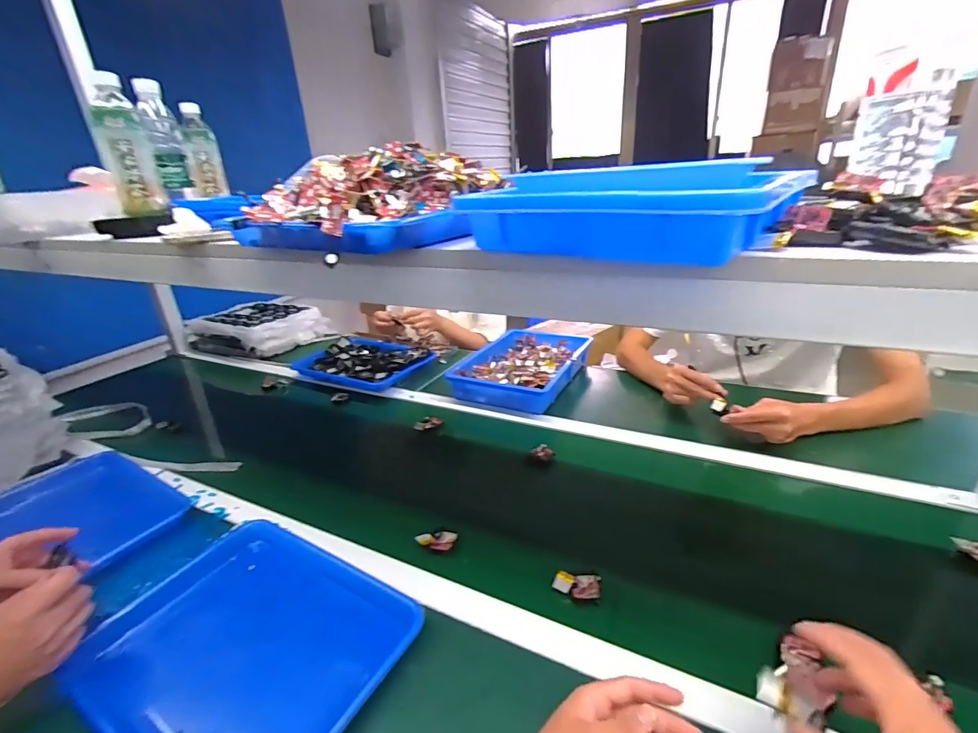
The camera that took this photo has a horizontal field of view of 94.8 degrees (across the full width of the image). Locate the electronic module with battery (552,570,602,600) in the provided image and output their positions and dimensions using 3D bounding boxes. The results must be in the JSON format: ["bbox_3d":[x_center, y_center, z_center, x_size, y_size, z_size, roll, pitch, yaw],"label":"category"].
[{"bbox_3d":[0.108,0.268,0.554,0.056,0.012,0.037,2,25,14],"label":"electronic module with battery"}]

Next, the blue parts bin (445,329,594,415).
[{"bbox_3d":[0.090,-0.009,1.129,0.256,0.058,0.378,9,27,28],"label":"blue parts bin"}]

